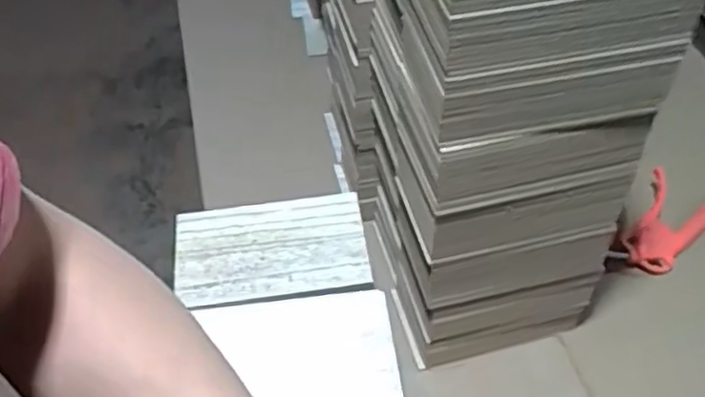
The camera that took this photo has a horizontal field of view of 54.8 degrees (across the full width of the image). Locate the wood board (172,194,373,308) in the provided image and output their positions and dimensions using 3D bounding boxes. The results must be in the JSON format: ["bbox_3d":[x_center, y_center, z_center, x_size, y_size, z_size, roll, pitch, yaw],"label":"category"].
[{"bbox_3d":[-0.069,0.041,0.567,0.157,0.010,0.093,-6,49,-5],"label":"wood board"}]

